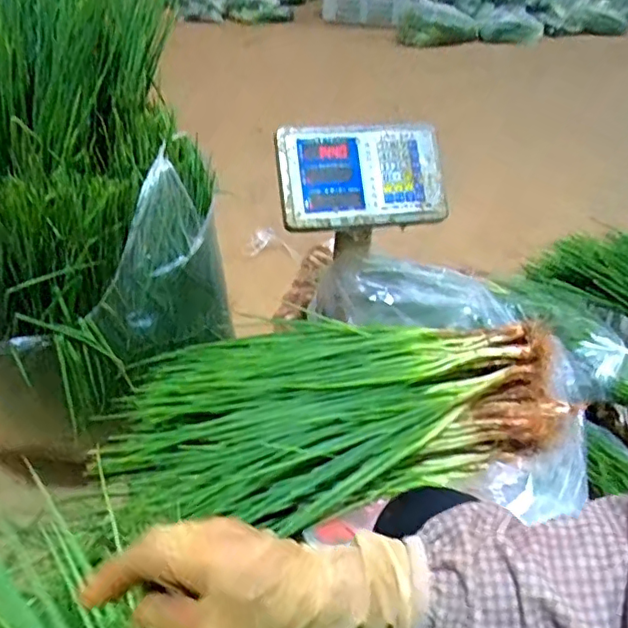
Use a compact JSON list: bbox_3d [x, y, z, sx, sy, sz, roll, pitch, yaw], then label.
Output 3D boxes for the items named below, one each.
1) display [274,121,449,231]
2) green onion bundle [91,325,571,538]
[{"bbox_3d":[0.071,-0.204,0.853,0.243,0.154,0.030,-4,-7,-14],"label":"display"},{"bbox_3d":[0.033,0.127,0.756,0.618,0.130,0.274,-7,38,-10],"label":"green onion bundle"}]

